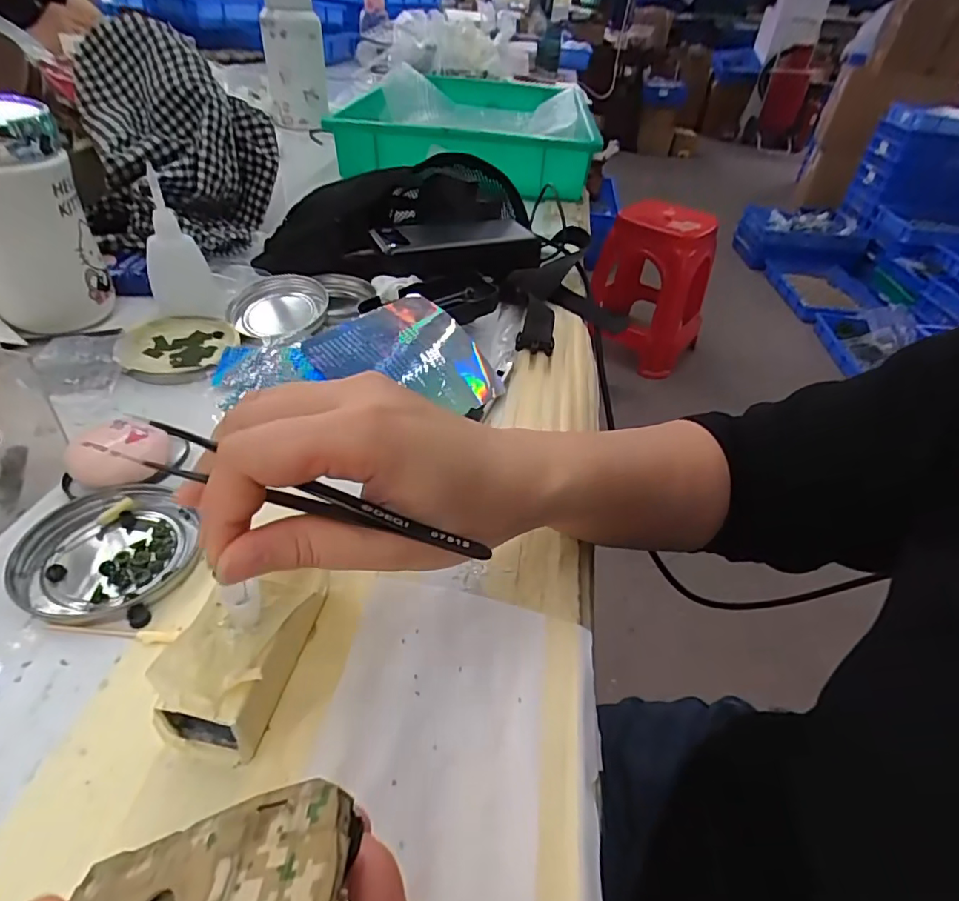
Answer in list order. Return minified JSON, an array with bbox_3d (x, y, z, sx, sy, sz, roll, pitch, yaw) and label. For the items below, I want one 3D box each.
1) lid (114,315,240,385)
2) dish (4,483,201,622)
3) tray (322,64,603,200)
[{"bbox_3d":[-0.220,-0.075,0.399,0.074,0.014,0.078,3,40,-3],"label":"lid"},{"bbox_3d":[-0.180,0.048,0.264,0.075,0.010,0.078,3,40,-3],"label":"dish"},{"bbox_3d":[-0.005,-0.551,0.925,0.351,0.101,0.548,7,40,1],"label":"tray"}]

